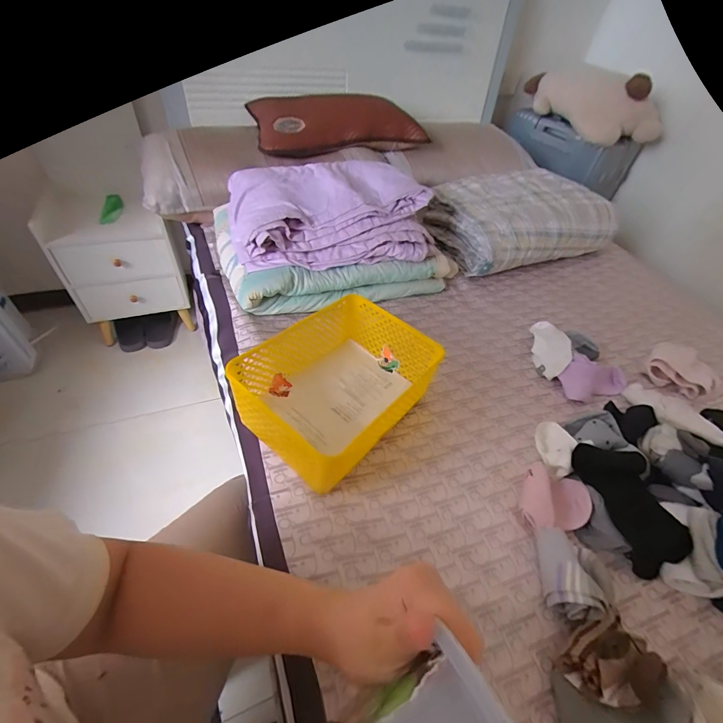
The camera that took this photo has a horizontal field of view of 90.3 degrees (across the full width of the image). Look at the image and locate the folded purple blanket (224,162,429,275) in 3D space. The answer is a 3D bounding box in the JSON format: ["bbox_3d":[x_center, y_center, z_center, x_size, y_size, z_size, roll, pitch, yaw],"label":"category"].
[{"bbox_3d":[-0.082,-0.341,0.822,0.424,0.122,0.309,-7,49,-14],"label":"folded purple blanket"}]

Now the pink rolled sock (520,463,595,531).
[{"bbox_3d":[0.269,0.197,0.503,0.088,0.036,0.088,3,48,-3],"label":"pink rolled sock"}]

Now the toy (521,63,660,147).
[{"bbox_3d":[0.801,-0.914,1.249,0.194,0.163,0.444,-15,51,-18],"label":"toy"}]

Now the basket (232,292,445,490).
[{"bbox_3d":[-0.031,0.035,0.571,0.216,0.121,0.281,36,54,24],"label":"basket"}]

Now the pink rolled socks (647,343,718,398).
[{"bbox_3d":[0.627,0.020,0.708,0.102,0.044,0.116,-33,59,-30],"label":"pink rolled socks"}]

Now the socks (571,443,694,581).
[{"bbox_3d":[0.372,0.190,0.493,0.080,0.061,0.175,-15,65,-19],"label":"socks"}]

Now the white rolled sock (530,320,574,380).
[{"bbox_3d":[0.377,-0.025,0.725,0.058,0.056,0.140,12,48,5],"label":"white rolled sock"}]

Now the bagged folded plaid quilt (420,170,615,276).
[{"bbox_3d":[0.429,-0.390,0.995,0.447,0.170,0.302,-15,51,-19],"label":"bagged folded plaid quilt"}]

